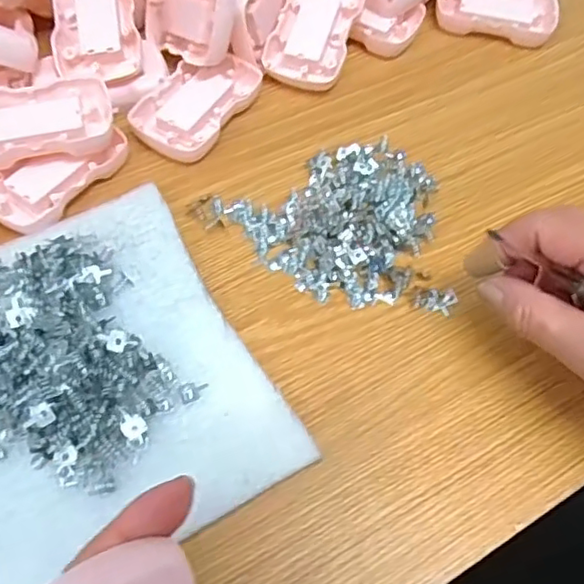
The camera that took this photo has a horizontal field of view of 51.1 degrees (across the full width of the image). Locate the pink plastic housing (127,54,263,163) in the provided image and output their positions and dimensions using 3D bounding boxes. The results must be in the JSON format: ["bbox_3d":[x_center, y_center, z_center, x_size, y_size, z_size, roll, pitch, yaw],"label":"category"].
[{"bbox_3d":[-0.061,-0.122,0.399,0.052,0.015,0.087,30,63,13],"label":"pink plastic housing"}]

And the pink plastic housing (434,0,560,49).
[{"bbox_3d":[0.157,-0.218,0.467,0.090,0.015,0.059,12,60,4],"label":"pink plastic housing"}]

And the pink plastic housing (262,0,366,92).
[{"bbox_3d":[0.016,-0.184,0.422,0.053,0.010,0.089,18,78,6],"label":"pink plastic housing"}]

